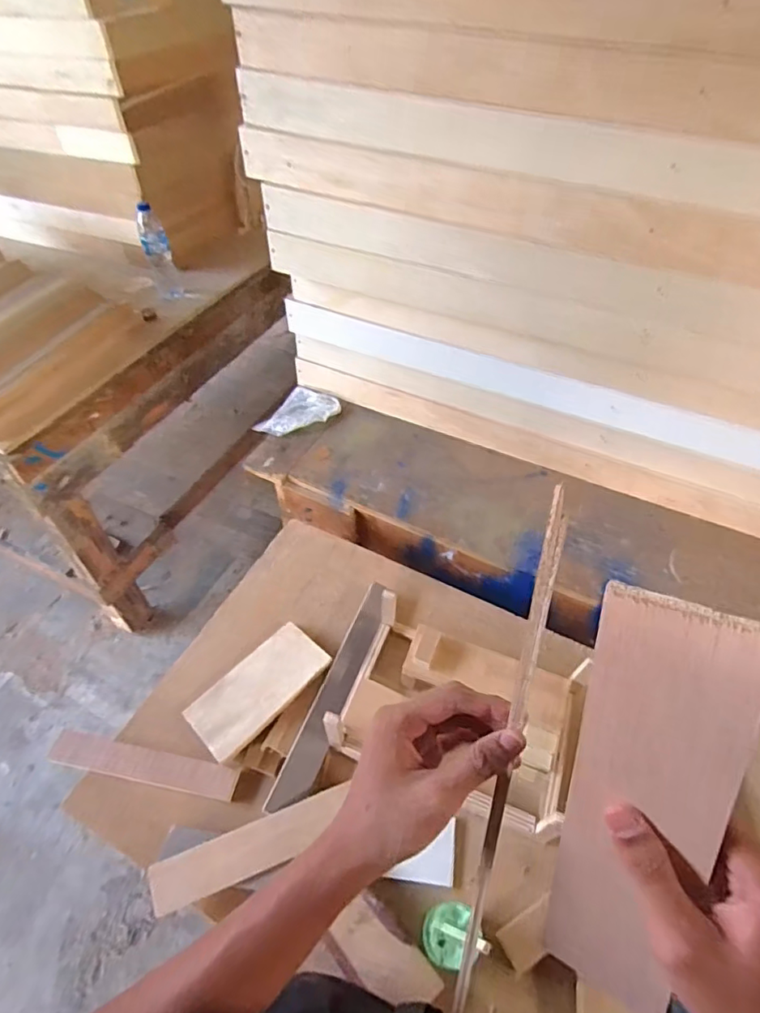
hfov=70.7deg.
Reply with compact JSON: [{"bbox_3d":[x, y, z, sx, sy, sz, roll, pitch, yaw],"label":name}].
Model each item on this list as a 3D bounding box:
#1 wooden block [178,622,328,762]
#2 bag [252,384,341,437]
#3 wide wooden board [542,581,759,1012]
[{"bbox_3d":[-0.171,0.255,0.758,0.101,0.016,0.192,36,59,25],"label":"wooden block"},{"bbox_3d":[-0.167,-0.188,1.128,0.131,0.036,0.154,19,53,14],"label":"bag"},{"bbox_3d":[0.136,0.166,0.282,0.071,0.259,0.009,15,24,34],"label":"wide wooden board"}]

